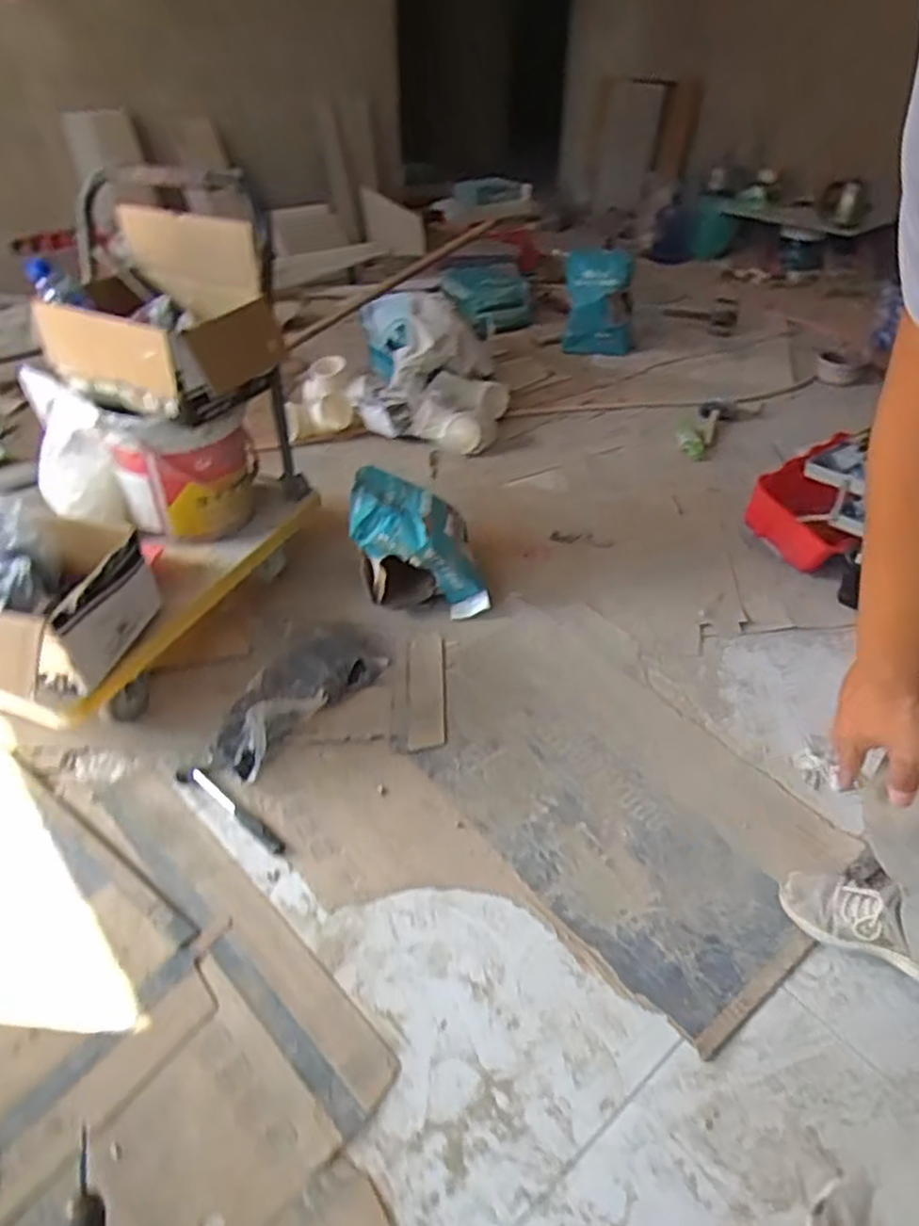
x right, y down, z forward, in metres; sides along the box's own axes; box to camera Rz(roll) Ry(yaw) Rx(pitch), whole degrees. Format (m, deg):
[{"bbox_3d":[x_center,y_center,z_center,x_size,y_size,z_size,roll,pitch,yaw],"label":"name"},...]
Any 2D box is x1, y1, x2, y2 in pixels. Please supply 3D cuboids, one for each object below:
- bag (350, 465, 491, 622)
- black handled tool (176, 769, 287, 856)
[{"bbox_3d":[-0.094,-0.172,1.704,0.299,0.276,0.257,-1,42,-3],"label":"bag"},{"bbox_3d":[-0.412,0.350,1.311,0.278,0.014,0.033,28,48,26],"label":"black handled tool"}]

